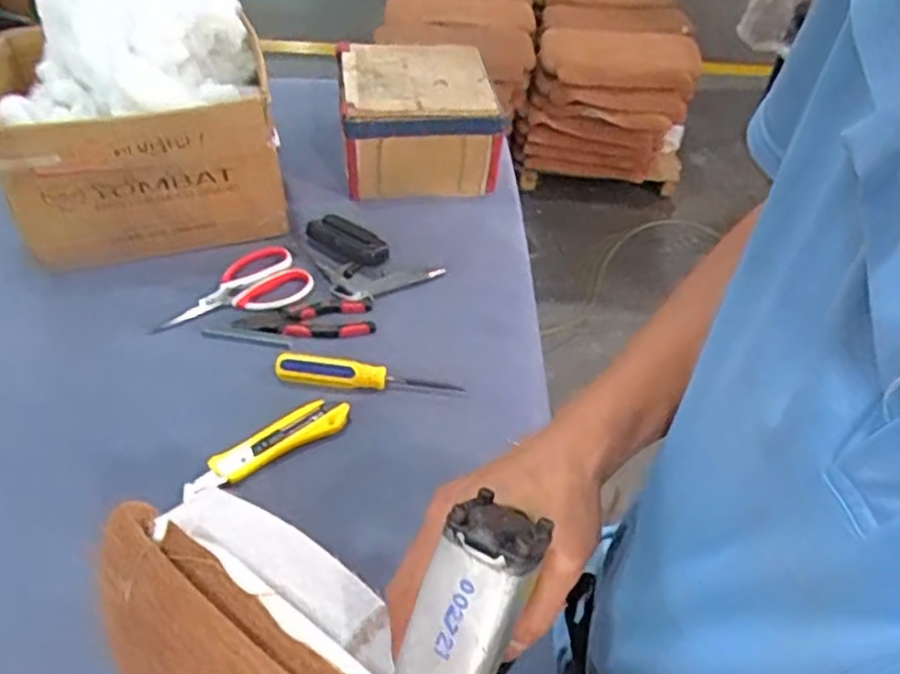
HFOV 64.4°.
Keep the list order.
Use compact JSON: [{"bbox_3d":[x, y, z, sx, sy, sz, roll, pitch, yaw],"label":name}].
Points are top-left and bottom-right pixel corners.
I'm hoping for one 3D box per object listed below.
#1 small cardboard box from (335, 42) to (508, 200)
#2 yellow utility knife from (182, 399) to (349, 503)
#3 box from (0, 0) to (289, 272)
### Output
[{"bbox_3d":[-0.051,-0.306,1.015,0.208,0.138,0.196,-7,45,-11],"label":"small cardboard box"},{"bbox_3d":[-0.173,0.107,0.683,0.163,0.026,0.038,-28,53,-29],"label":"yellow utility knife"},{"bbox_3d":[-0.362,-0.247,0.832,0.308,0.275,0.202,-6,45,-10],"label":"box"}]

